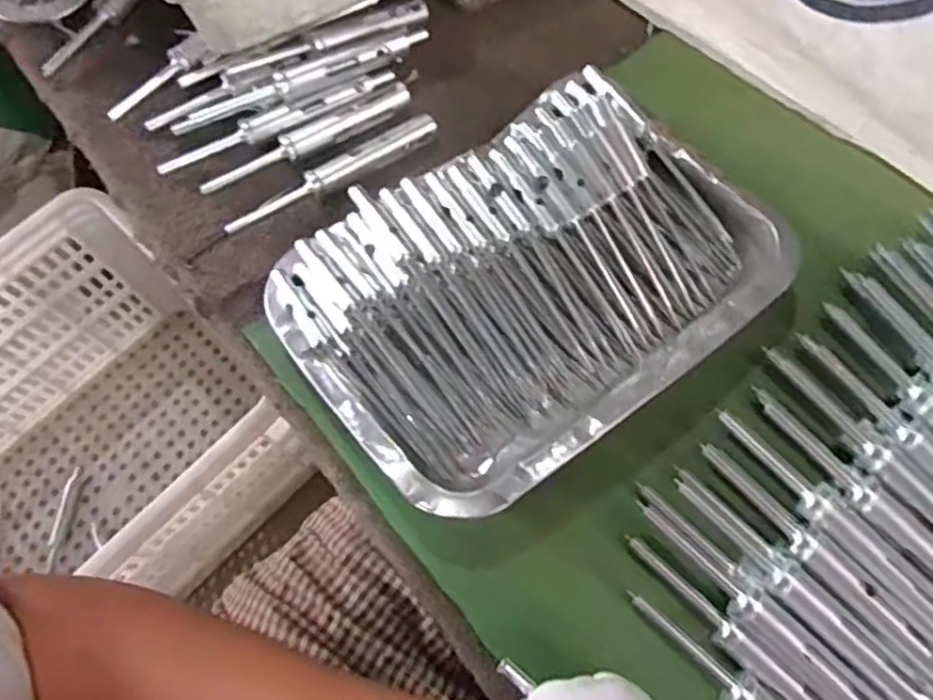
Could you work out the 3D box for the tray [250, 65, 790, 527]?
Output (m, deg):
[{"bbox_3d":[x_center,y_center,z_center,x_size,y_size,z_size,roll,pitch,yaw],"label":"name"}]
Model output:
[{"bbox_3d":[0.035,-0.036,0.373,0.244,0.057,0.175,-36,74,-12],"label":"tray"}]

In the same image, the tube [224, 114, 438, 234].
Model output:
[{"bbox_3d":[-0.082,-0.109,0.428,0.143,0.014,0.018,-31,73,-10],"label":"tube"}]

